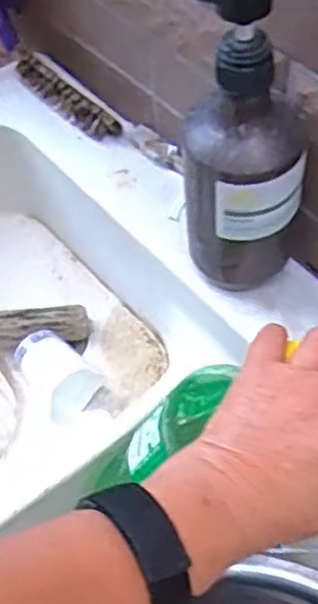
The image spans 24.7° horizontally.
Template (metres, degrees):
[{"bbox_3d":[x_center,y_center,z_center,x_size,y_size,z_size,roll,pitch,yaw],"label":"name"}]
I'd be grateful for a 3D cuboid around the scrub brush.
[{"bbox_3d":[-0.093,-0.198,0.710,0.028,0.023,0.136,-41,64,-20],"label":"scrub brush"}]

